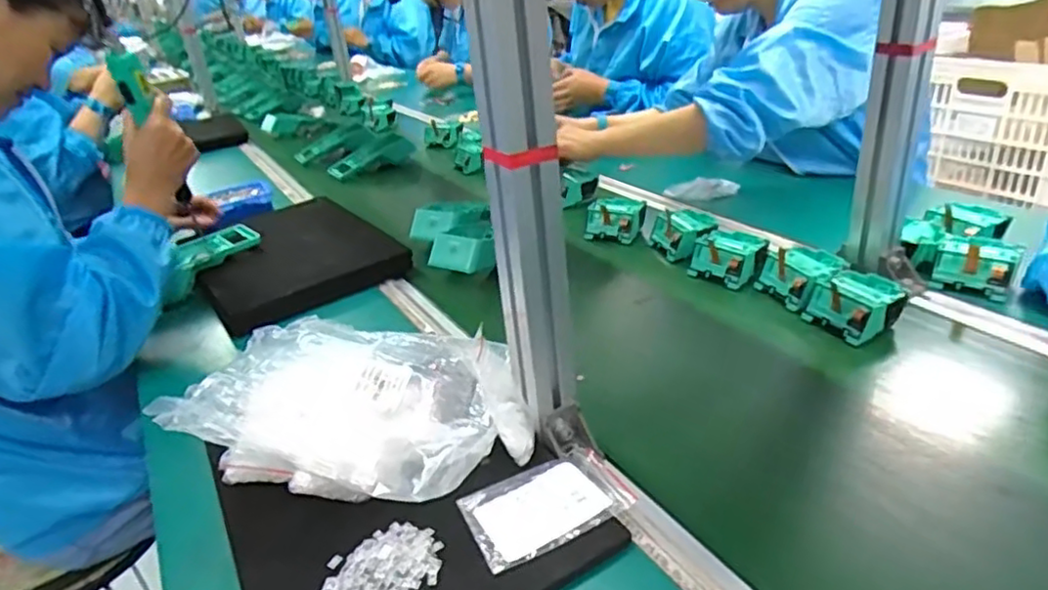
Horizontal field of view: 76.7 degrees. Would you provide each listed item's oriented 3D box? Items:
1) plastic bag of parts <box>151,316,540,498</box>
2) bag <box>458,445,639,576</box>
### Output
[{"bbox_3d":[-0.135,0.093,0.579,0.272,0.078,0.215,-1,27,8],"label":"plastic bag of parts"},{"bbox_3d":[0.017,0.155,0.503,0.120,0.013,0.081,-15,29,-20],"label":"bag"}]

